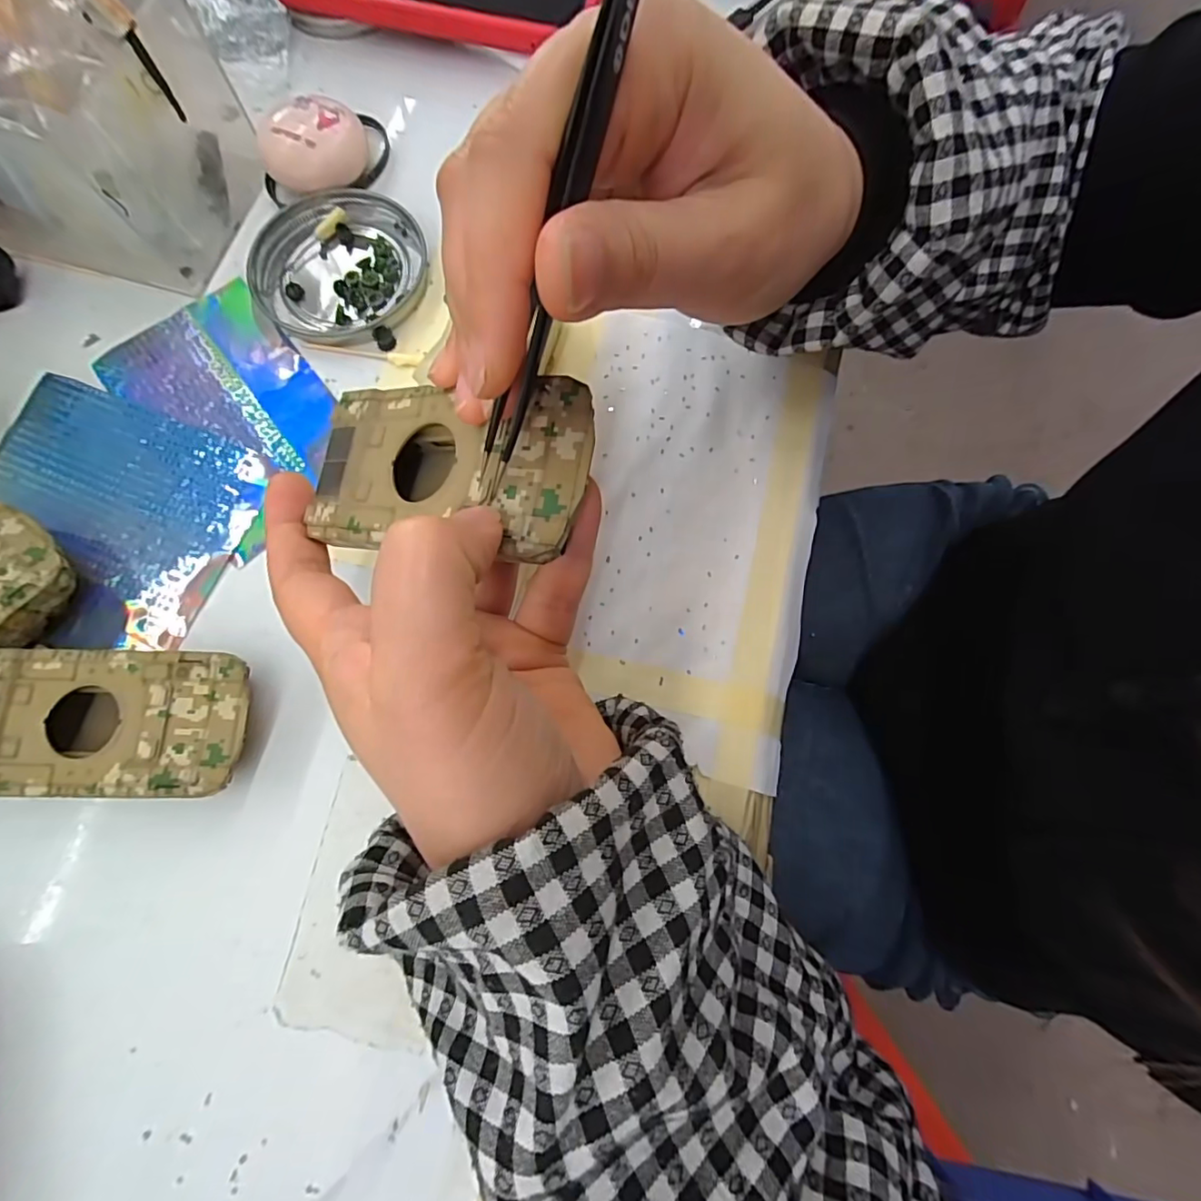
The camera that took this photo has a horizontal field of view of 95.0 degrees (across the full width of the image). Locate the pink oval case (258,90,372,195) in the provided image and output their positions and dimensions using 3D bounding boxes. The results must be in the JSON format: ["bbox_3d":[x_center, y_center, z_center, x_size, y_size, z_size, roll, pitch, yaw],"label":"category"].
[{"bbox_3d":[-0.135,-0.214,0.259,0.043,0.023,0.037,3,77,1],"label":"pink oval case"}]

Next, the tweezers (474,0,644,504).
[{"bbox_3d":[-0.008,-0.080,0.112,0.008,0.131,0.013,31,36,7],"label":"tweezers"}]

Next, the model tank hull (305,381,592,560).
[{"bbox_3d":[-0.044,-0.037,0.163,0.094,0.019,0.049,9,76,28],"label":"model tank hull"}]

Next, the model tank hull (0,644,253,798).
[{"bbox_3d":[-0.174,0.044,0.201,0.095,0.026,0.049,0,77,0],"label":"model tank hull"}]

